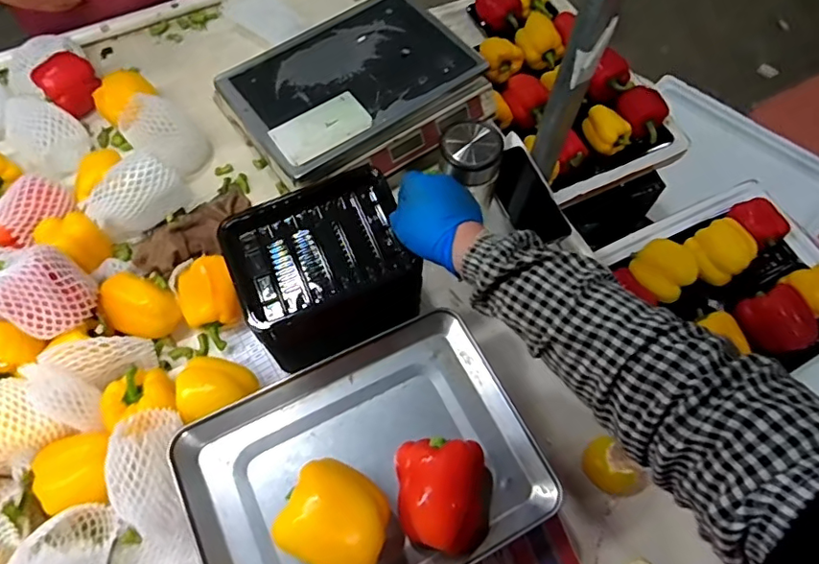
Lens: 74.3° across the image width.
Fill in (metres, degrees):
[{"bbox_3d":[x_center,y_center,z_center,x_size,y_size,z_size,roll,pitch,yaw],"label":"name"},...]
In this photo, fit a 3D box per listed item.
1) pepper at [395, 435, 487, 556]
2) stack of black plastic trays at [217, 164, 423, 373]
[{"bbox_3d":[0.031,0.195,0.497,0.080,0.080,0.095,-5,63,-3],"label":"pepper"},{"bbox_3d":[-0.098,-0.004,0.650,0.183,0.187,0.130,-24,66,-12],"label":"stack of black plastic trays"}]

